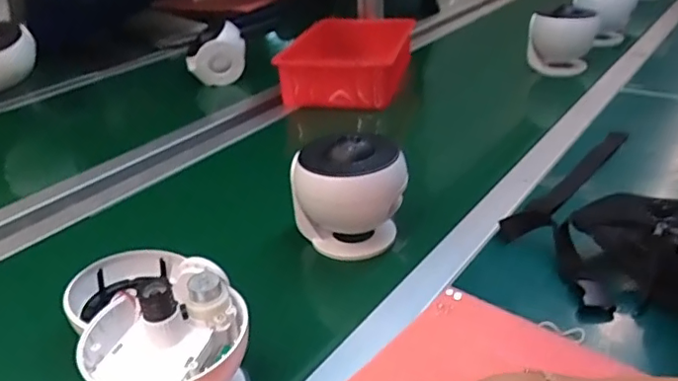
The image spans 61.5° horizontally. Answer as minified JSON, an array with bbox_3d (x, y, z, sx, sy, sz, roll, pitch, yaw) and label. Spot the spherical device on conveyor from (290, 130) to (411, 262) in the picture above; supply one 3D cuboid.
[{"bbox_3d":[0.012,0.008,0.598,0.120,0.113,0.091,-1,24,-6],"label":"spherical device on conveyor"}]

